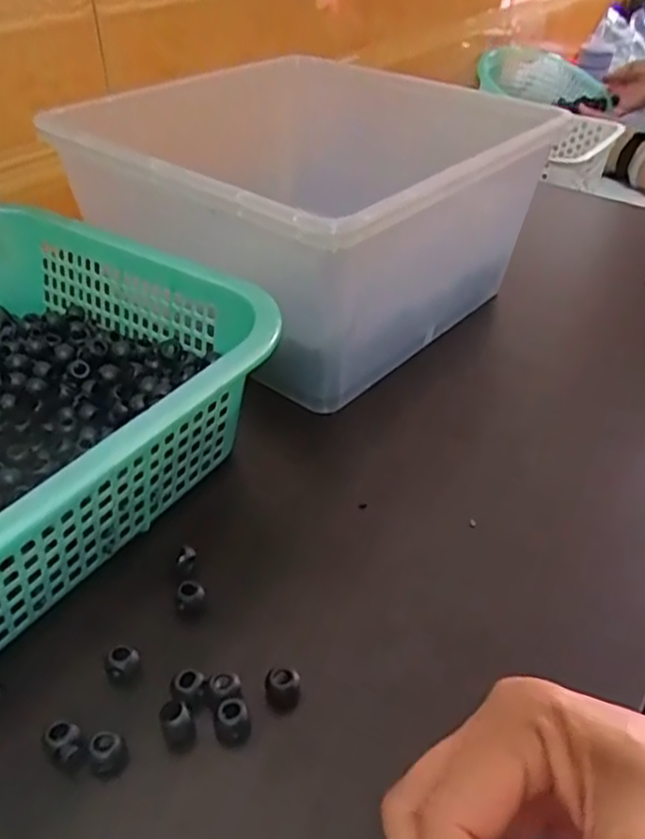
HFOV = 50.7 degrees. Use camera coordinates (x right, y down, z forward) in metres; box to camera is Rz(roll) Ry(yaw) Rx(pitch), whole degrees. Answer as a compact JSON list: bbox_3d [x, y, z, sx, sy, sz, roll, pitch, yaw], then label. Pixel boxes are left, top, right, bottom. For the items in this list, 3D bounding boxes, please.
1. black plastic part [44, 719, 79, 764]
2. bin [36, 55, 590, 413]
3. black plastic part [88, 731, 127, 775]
[{"bbox_3d":[-0.109,0.139,0.292,0.012,0.015,0.016,-28,48,-31],"label":"black plastic part"},{"bbox_3d":[-0.012,-0.162,0.563,0.311,0.183,0.293,32,48,31],"label":"bin"},{"bbox_3d":[-0.091,0.142,0.290,0.013,0.014,0.014,1,40,-1],"label":"black plastic part"}]

